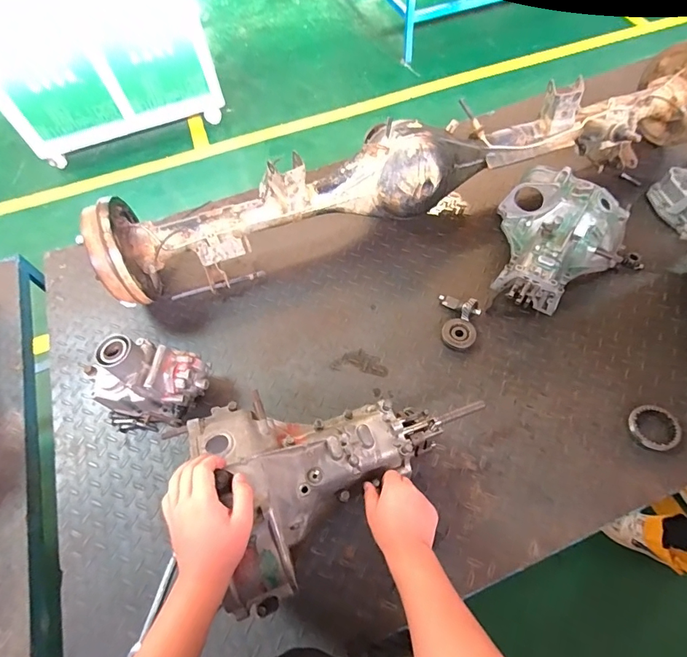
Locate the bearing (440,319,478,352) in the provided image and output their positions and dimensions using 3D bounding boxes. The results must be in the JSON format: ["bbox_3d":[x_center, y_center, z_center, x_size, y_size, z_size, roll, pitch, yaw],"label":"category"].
[{"bbox_3d":[0.252,0.014,0.910,0.072,0.016,0.076,-2,59,3],"label":"bearing"}]

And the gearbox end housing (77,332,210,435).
[{"bbox_3d":[-0.387,0.105,0.804,0.221,0.190,0.141,0,59,4],"label":"gearbox end housing"}]

